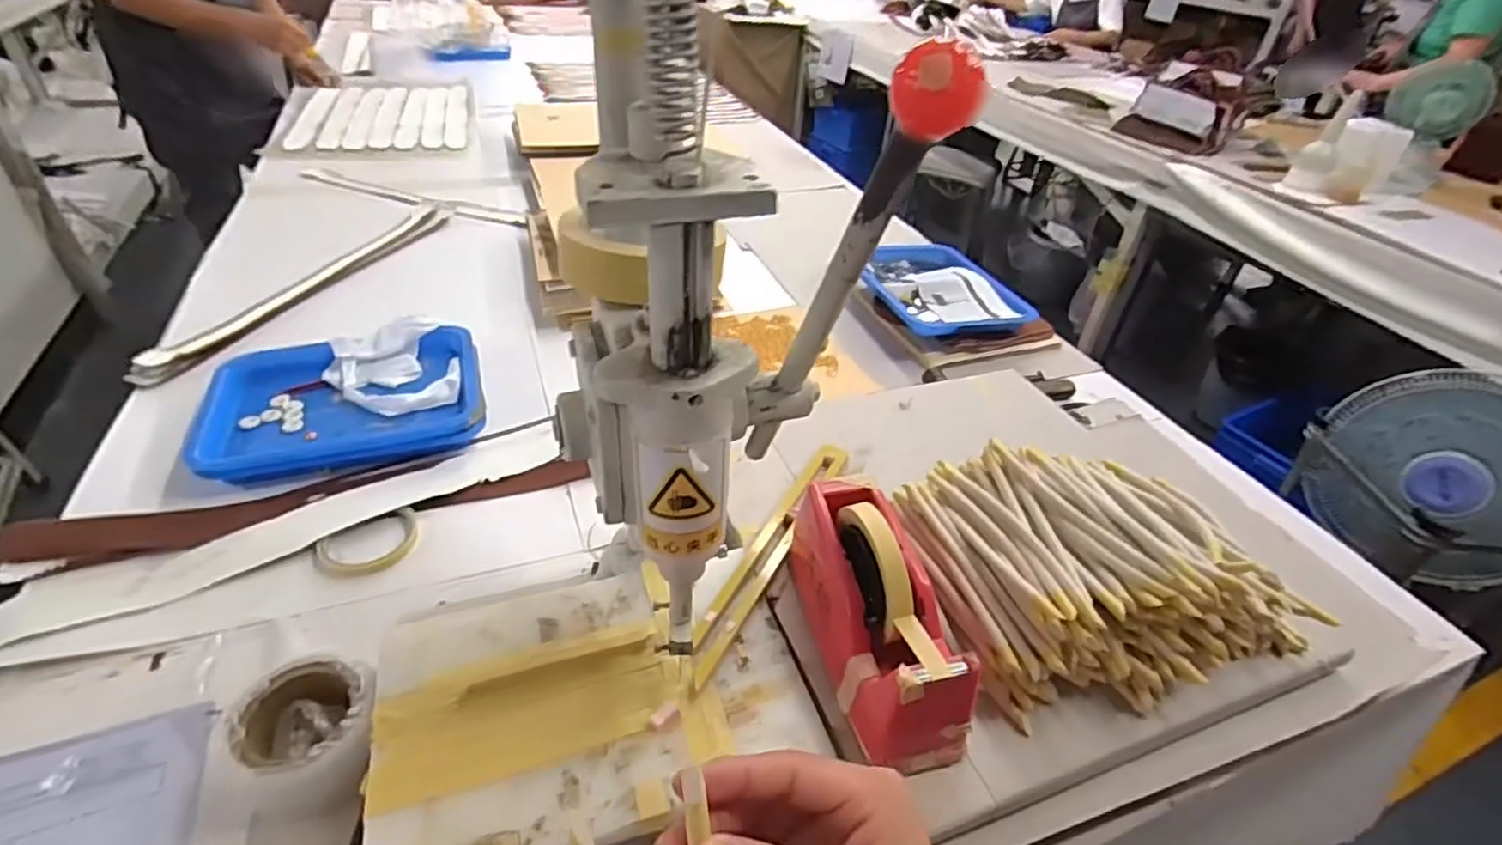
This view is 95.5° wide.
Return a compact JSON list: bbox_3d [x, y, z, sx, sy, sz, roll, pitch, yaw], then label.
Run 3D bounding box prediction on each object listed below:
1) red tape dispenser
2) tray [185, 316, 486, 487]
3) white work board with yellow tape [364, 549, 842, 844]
[{"bbox_3d":[0.094,0.134,0.511,0.078,0.113,0.207,-4,39,-12],"label":"red tape dispenser"},{"bbox_3d":[-0.471,-0.034,0.801,0.285,0.046,0.201,-10,41,-19],"label":"tray"},{"bbox_3d":[-0.113,0.197,0.503,0.299,0.016,0.202,-9,44,-17],"label":"white work board with yellow tape"}]

